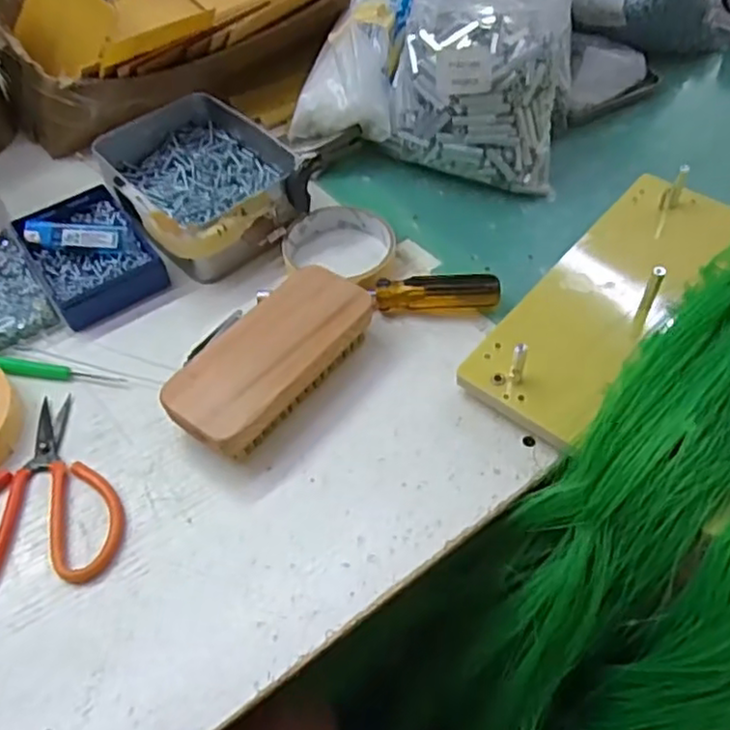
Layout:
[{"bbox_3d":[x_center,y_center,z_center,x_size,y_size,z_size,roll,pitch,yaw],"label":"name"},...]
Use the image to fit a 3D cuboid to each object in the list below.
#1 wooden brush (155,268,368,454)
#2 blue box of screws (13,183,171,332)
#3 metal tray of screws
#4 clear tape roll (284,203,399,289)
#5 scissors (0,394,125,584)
[{"bbox_3d":[-0.059,-0.002,0.426,0.064,0.036,0.139,33,62,23],"label":"wooden brush"},{"bbox_3d":[-0.205,-0.084,0.504,0.076,0.025,0.109,-30,59,-17],"label":"blue box of screws"},{"bbox_3d":[-0.124,-0.148,0.524,0.128,0.050,0.168,-30,59,-17],"label":"metal tray of screws"},{"bbox_3d":[-0.017,-0.090,0.501,0.082,0.020,0.078,-1,55,2],"label":"clear tape roll"},{"bbox_3d":[-0.191,0.072,0.397,0.098,0.006,0.118,-7,55,-3],"label":"scissors"}]

